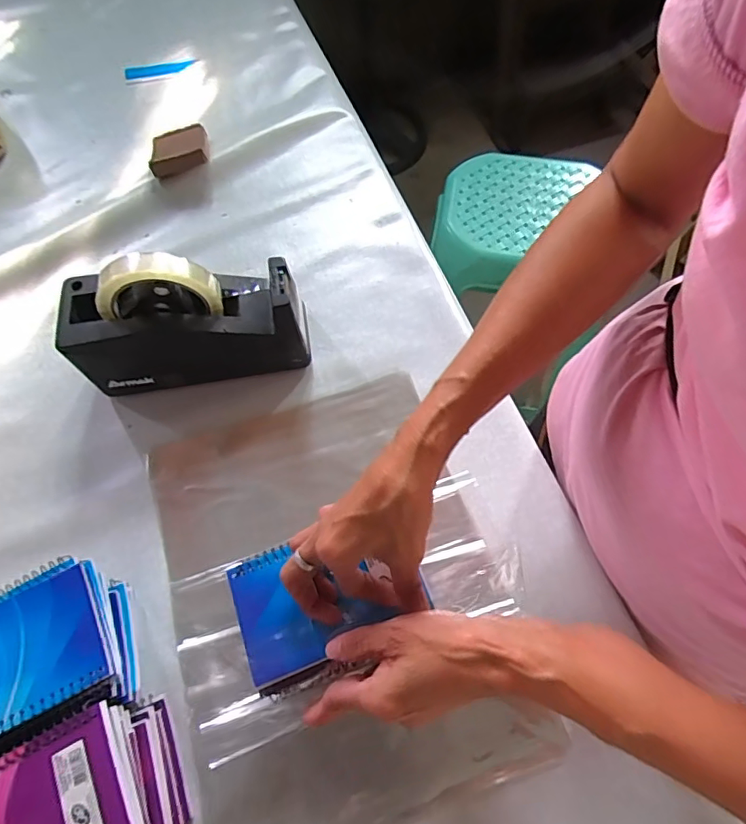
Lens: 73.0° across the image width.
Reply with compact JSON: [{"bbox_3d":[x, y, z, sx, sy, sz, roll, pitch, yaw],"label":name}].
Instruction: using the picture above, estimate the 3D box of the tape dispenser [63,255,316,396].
[{"bbox_3d":[-0.167,-0.086,0.461,0.204,0.130,0.075,-9,65,-3],"label":"tape dispenser"}]

